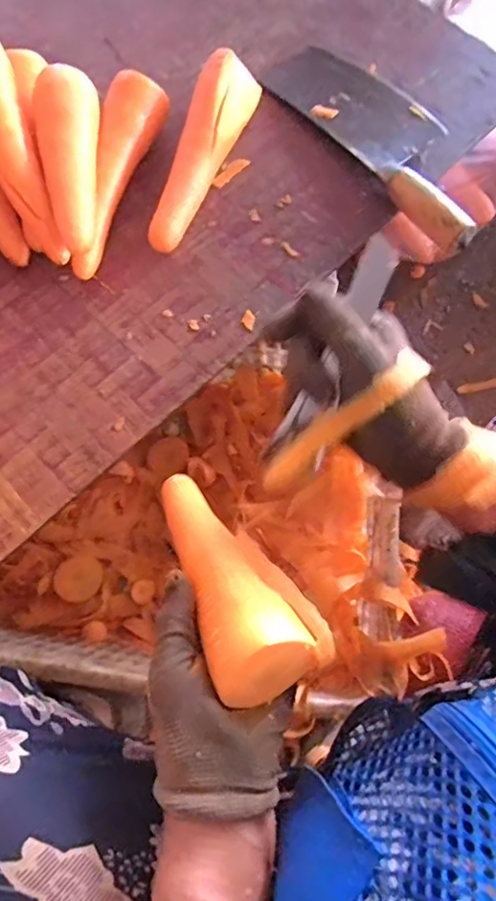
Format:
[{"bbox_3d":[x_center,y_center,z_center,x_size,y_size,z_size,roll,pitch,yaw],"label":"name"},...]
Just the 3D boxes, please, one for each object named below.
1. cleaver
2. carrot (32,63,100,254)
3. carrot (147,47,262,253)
[{"bbox_3d":[0.127,-0.298,0.506,0.094,0.040,0.274,-35,76,-9],"label":"cleaver"},{"bbox_3d":[-0.152,-0.239,0.457,0.051,0.044,0.166,-2,73,0],"label":"carrot"},{"bbox_3d":[-0.047,-0.265,0.493,0.049,0.053,0.187,24,75,8],"label":"carrot"}]

